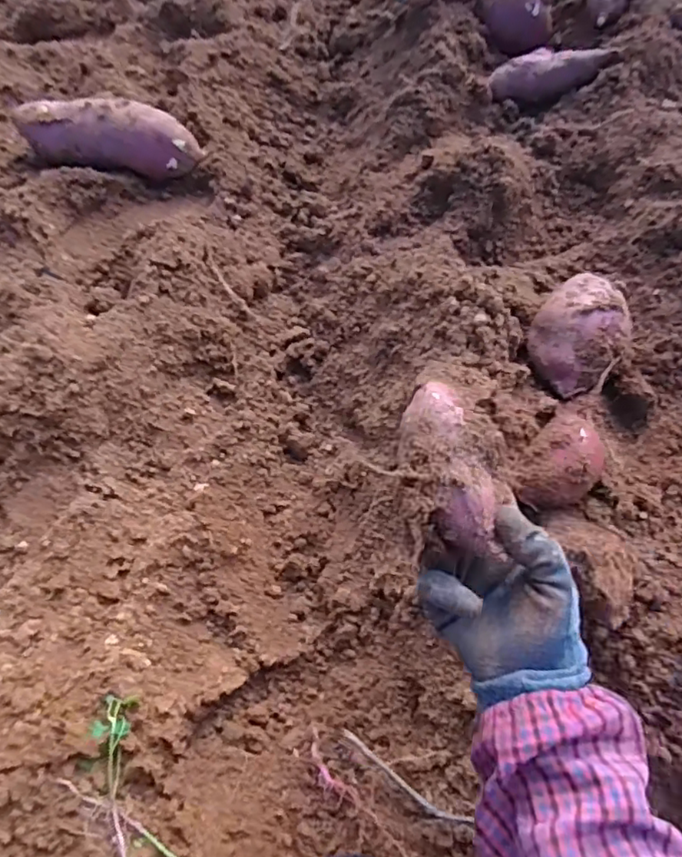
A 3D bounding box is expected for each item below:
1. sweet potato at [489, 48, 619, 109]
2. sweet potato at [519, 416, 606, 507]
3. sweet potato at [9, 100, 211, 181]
[{"bbox_3d":[0.366,-0.621,1.072,0.198,0.057,0.083,-5,59,17],"label":"sweet potato"},{"bbox_3d":[0.229,0.037,0.634,0.076,0.058,0.110,29,67,14],"label":"sweet potato"},{"bbox_3d":[-0.395,-0.494,1.037,0.311,0.092,0.107,2,64,1],"label":"sweet potato"}]

